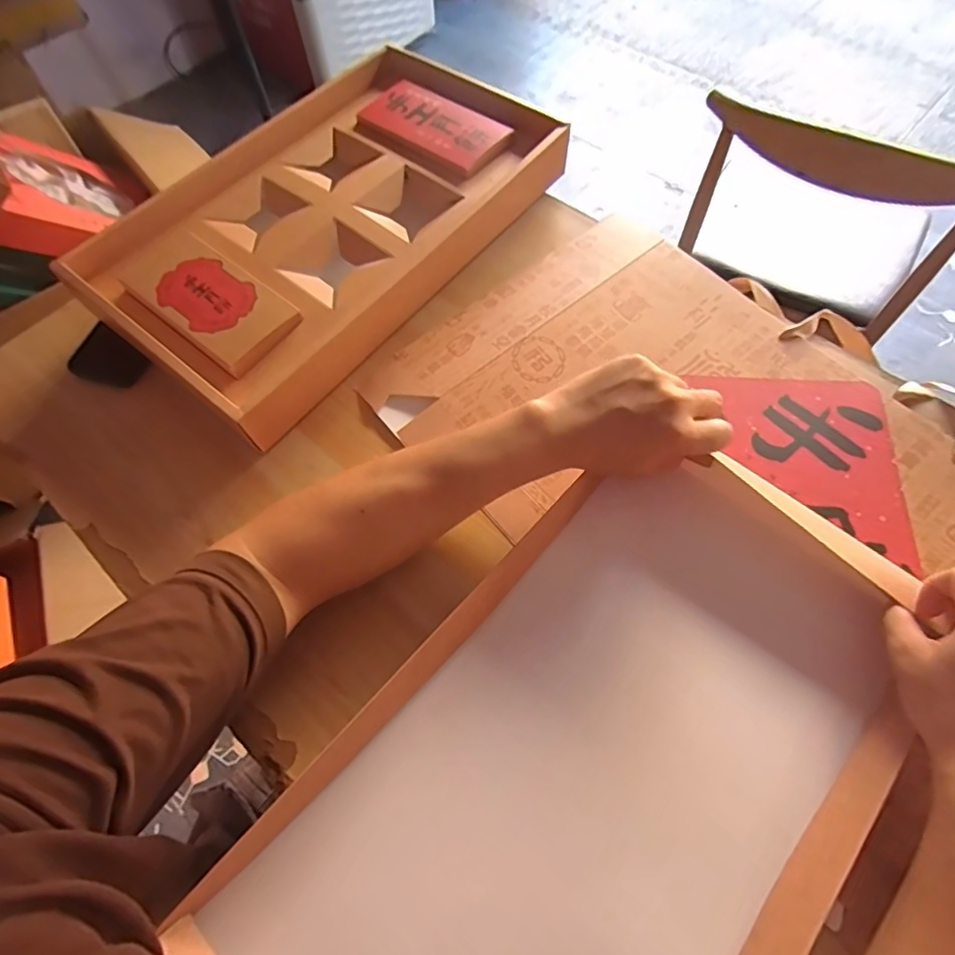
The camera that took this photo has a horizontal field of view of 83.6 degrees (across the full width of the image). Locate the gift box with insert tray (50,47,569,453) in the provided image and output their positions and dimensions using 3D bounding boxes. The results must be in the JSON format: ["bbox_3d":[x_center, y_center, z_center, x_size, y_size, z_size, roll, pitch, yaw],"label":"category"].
[{"bbox_3d":[-0.148,-0.285,0.576,0.284,0.055,0.498,36,70,18],"label":"gift box with insert tray"}]

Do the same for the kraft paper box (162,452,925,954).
[{"bbox_3d":[0.081,0.199,0.370,0.271,0.064,0.493,39,71,19],"label":"kraft paper box"}]

